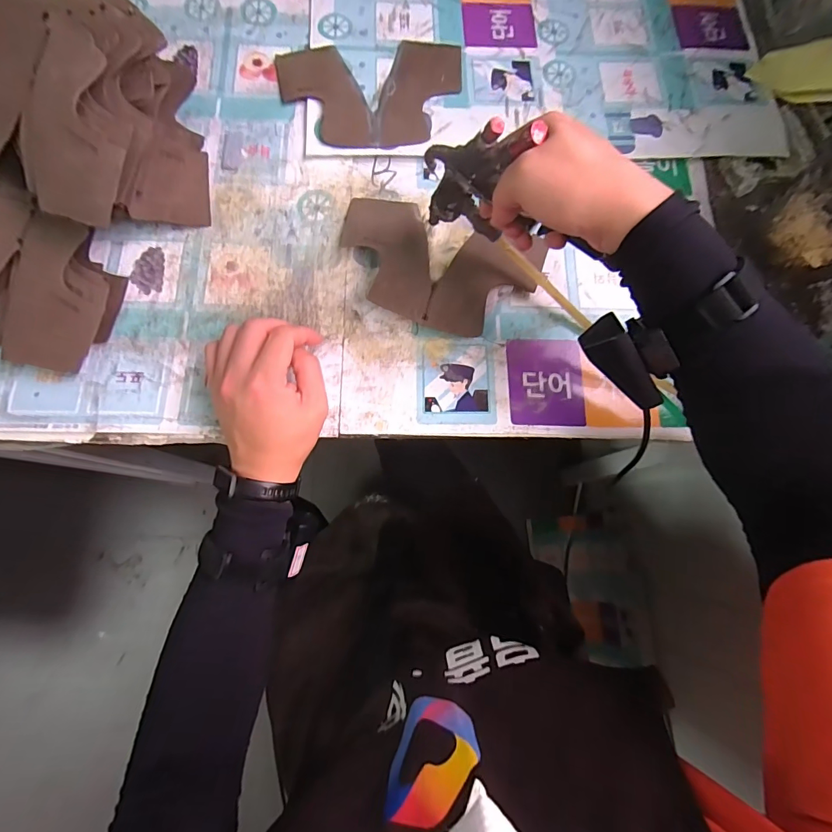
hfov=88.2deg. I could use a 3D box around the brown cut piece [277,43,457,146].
[{"bbox_3d":[-0.050,-0.353,0.468,0.197,0.010,0.145,0,76,-1],"label":"brown cut piece"}]

